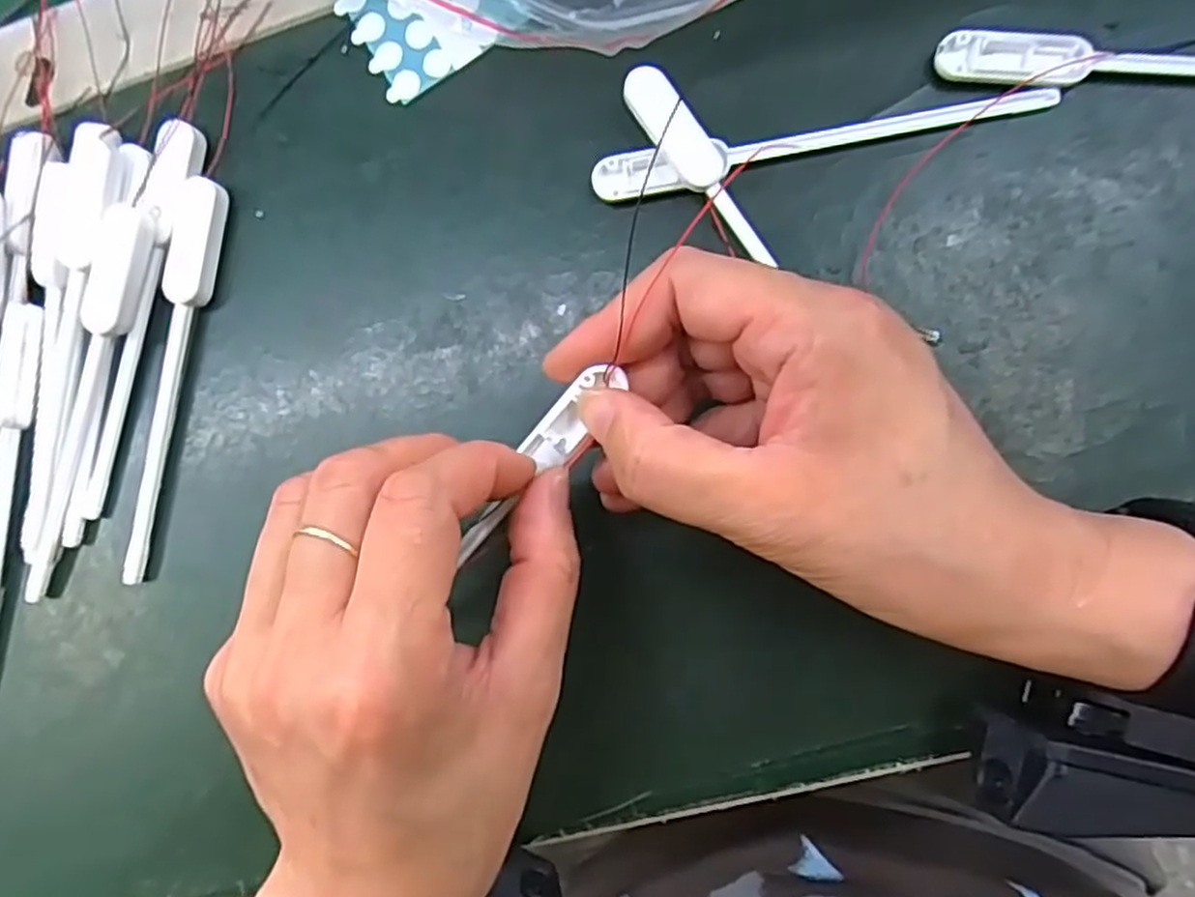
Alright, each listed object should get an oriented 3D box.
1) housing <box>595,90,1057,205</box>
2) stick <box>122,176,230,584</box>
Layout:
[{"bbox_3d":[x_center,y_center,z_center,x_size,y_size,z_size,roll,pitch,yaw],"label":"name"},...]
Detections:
[{"bbox_3d":[0.071,-0.097,0.249,0.145,0.008,0.015,-6,85,8],"label":"housing"},{"bbox_3d":[-0.155,-0.025,0.276,0.015,0.010,0.143,13,88,9],"label":"stick"}]

